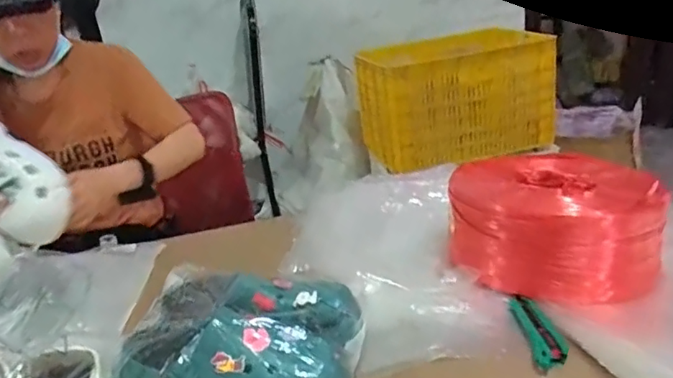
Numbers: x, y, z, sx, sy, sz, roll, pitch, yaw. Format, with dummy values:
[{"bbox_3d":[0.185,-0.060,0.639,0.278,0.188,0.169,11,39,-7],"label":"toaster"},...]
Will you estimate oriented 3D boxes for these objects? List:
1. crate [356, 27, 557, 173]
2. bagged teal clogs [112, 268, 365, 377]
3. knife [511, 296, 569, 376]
[{"bbox_3d":[0.403,-0.308,1.920,0.610,0.357,0.311,-9,22,-3],"label":"crate"},{"bbox_3d":[-0.103,0.158,0.632,0.243,0.093,0.176,-3,22,11],"label":"bagged teal clogs"},{"bbox_3d":[0.241,0.170,0.673,0.042,0.018,0.122,-6,22,3],"label":"knife"}]

